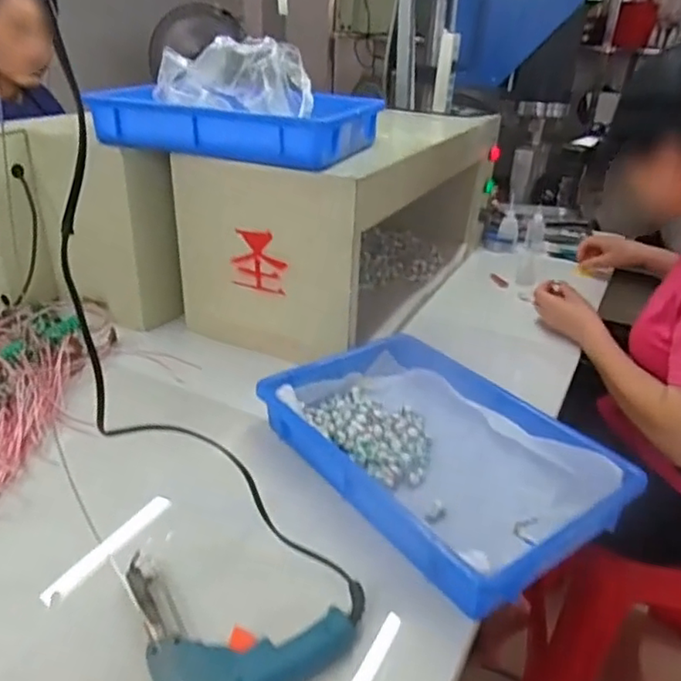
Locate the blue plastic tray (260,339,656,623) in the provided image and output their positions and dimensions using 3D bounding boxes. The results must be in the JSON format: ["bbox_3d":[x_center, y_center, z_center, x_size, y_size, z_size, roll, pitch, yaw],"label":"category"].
[{"bbox_3d":[0.102,0.113,0.672,0.239,0.064,0.359,-17,34,-33],"label":"blue plastic tray"}]

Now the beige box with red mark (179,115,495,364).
[{"bbox_3d":[0.041,-0.208,1.073,0.285,0.296,0.604,18,31,26],"label":"beige box with red mark"}]

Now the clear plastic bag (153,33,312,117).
[{"bbox_3d":[-0.155,-0.396,0.901,0.218,0.092,0.072,5,28,4],"label":"clear plastic bag"}]

